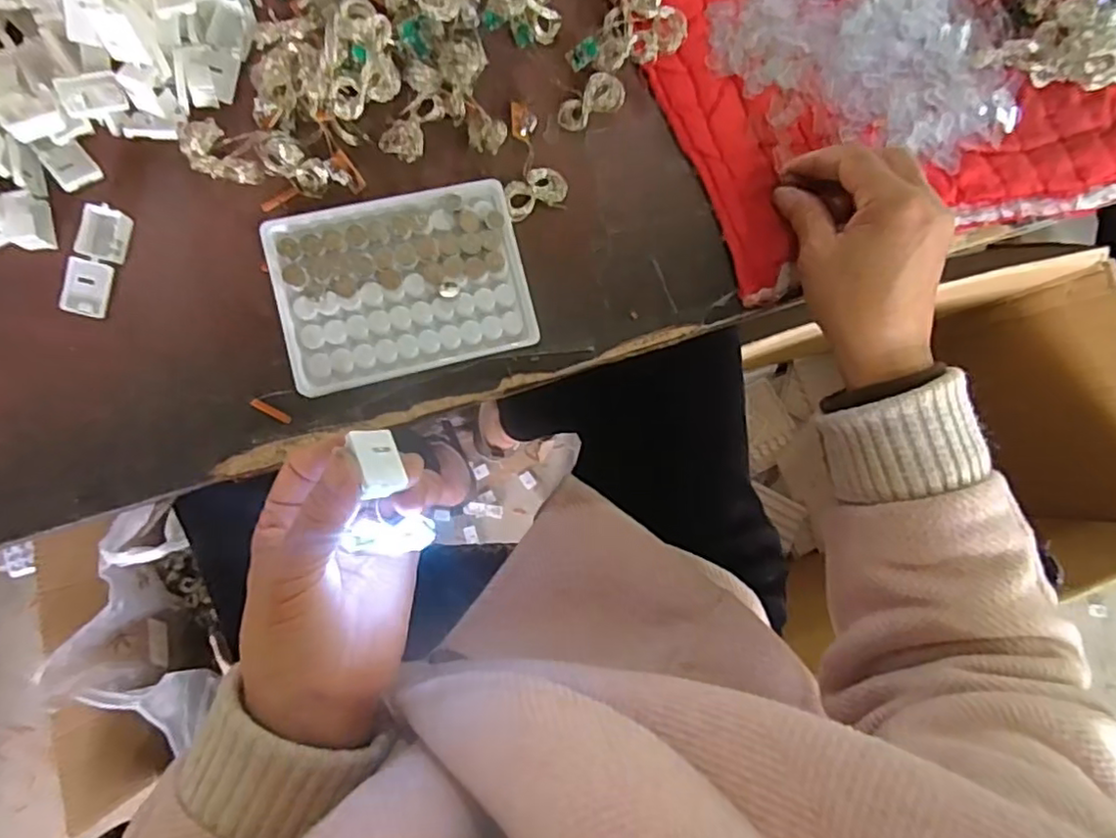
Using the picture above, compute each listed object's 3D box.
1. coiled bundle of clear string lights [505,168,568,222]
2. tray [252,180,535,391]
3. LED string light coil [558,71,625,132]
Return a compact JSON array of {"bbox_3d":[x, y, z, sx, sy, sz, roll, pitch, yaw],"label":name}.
[{"bbox_3d":[-0.013,-0.130,0.367,0.037,0.006,0.024,-18,89,-9],"label":"coiled bundle of clear string lights"},{"bbox_3d":[-0.084,-0.073,0.348,0.129,0.012,0.095,-15,89,-9],"label":"tray"},{"bbox_3d":[0.019,-0.184,0.372,0.041,0.005,0.022,-32,91,7],"label":"LED string light coil"}]

